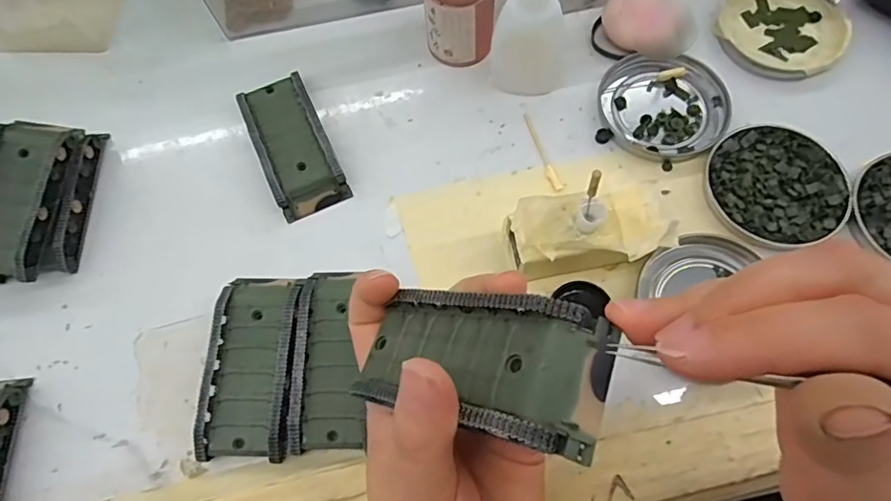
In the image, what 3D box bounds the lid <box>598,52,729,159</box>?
[{"bbox_3d":[0.138,-0.094,0.344,0.078,0.007,0.076,-1,69,2],"label":"lid"}]

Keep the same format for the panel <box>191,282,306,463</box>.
[{"bbox_3d":[-0.102,0.060,0.290,0.045,0.020,0.096,1,70,2],"label":"panel"}]

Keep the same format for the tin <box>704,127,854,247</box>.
[{"bbox_3d":[0.193,-0.039,0.318,0.076,0.011,0.075,-1,69,2],"label":"tin"}]

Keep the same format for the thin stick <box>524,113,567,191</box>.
[{"bbox_3d":[0.060,-0.062,0.338,0.008,0.005,0.059,-19,70,-5],"label":"thin stick"}]

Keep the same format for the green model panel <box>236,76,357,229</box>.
[{"bbox_3d":[-0.097,-0.069,0.340,0.043,0.018,0.095,-24,71,-7],"label":"green model panel"}]

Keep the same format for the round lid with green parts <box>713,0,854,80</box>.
[{"bbox_3d":[0.224,-0.149,0.360,0.079,0.012,0.074,-1,69,2],"label":"round lid with green parts"}]

